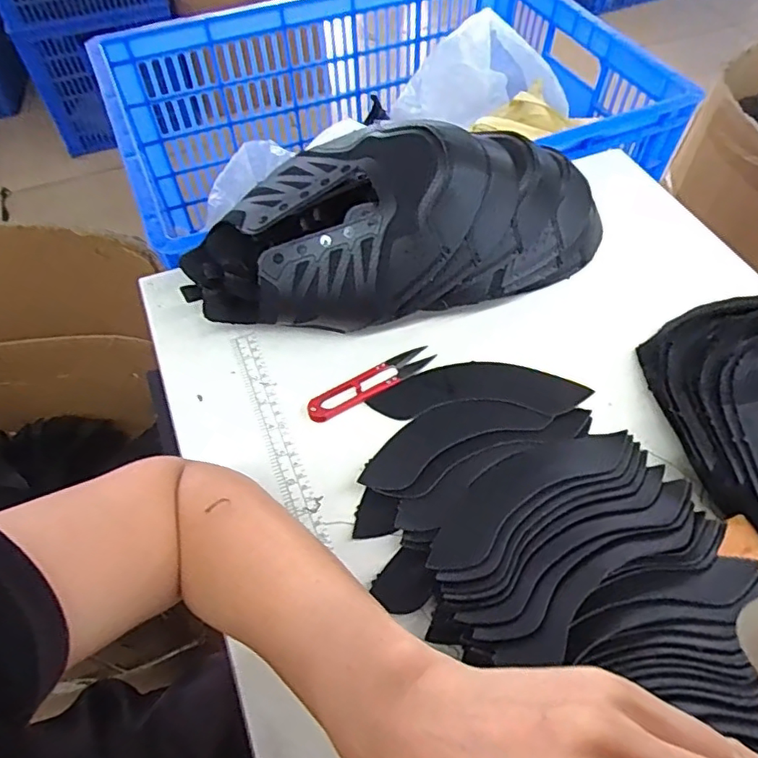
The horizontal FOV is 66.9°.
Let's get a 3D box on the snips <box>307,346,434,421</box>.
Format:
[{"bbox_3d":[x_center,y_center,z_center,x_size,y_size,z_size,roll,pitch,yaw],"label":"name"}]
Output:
[{"bbox_3d":[-0.006,0.003,0.477,0.118,0.006,0.024,-30,60,-18],"label":"snips"}]

